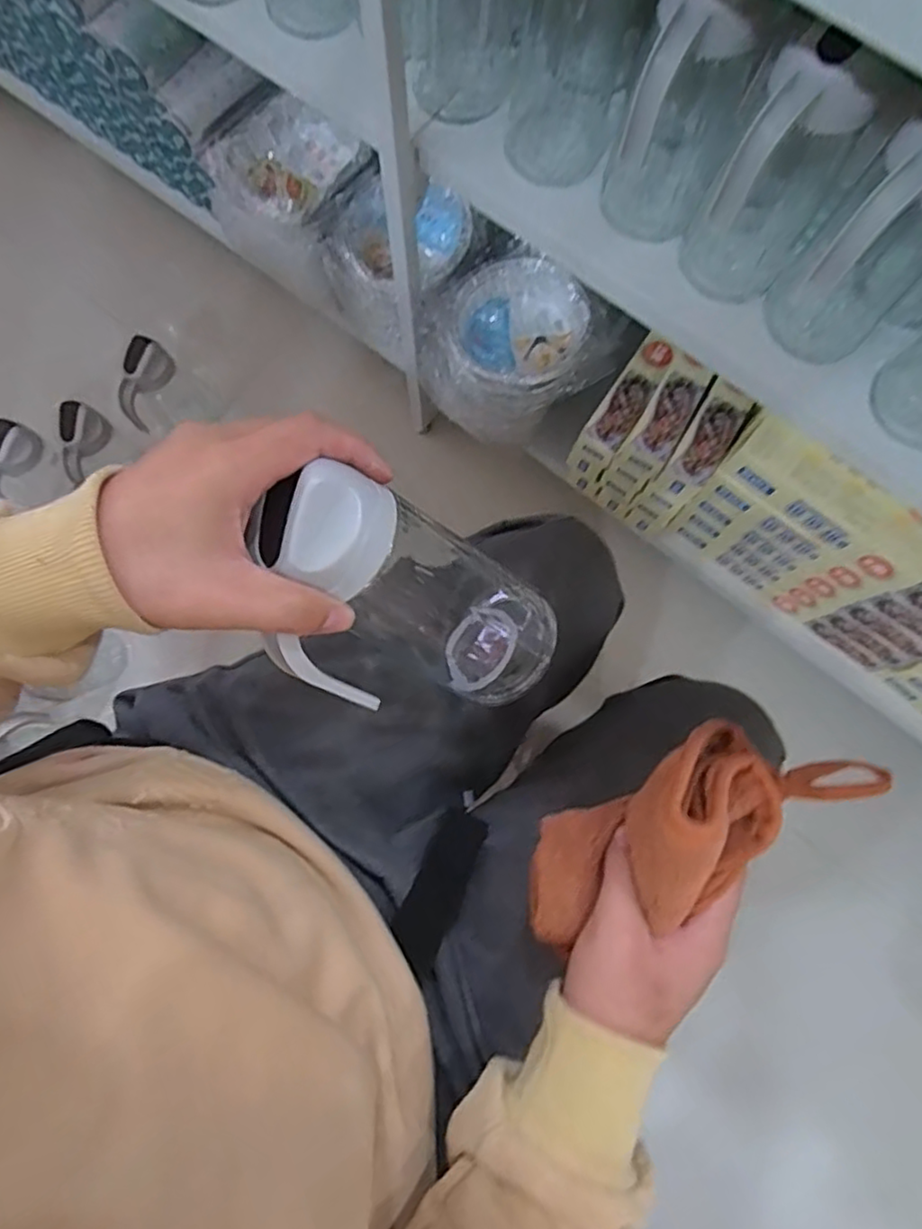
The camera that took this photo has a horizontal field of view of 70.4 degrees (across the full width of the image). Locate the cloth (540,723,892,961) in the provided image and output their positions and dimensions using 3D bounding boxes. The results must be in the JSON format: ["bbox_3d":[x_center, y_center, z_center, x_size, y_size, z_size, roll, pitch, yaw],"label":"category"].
[{"bbox_3d":[0.105,0.104,0.306,0.170,0.076,0.064,-30,80,17],"label":"cloth"}]

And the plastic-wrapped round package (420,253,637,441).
[{"bbox_3d":[0.055,-0.304,0.753,0.177,0.136,0.170,0,79,0],"label":"plastic-wrapped round package"}]

